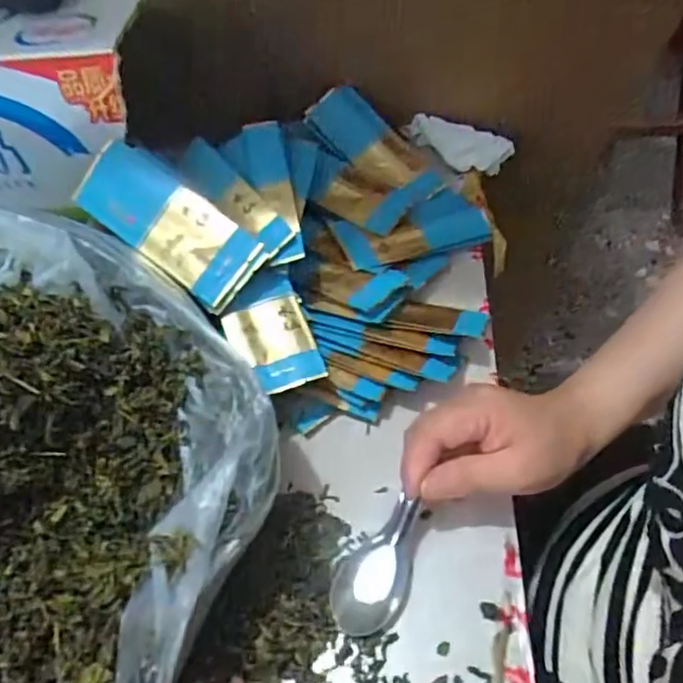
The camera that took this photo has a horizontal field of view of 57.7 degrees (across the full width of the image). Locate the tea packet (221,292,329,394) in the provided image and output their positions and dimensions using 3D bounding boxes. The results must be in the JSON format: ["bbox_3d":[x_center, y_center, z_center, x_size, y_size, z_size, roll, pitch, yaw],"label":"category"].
[{"bbox_3d":[-0.046,0.001,0.422,0.055,0.009,0.070,-14,62,-18],"label":"tea packet"}]

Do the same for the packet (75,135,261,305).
[{"bbox_3d":[-0.120,-0.082,0.425,0.129,0.011,0.054,37,87,4],"label":"packet"}]

